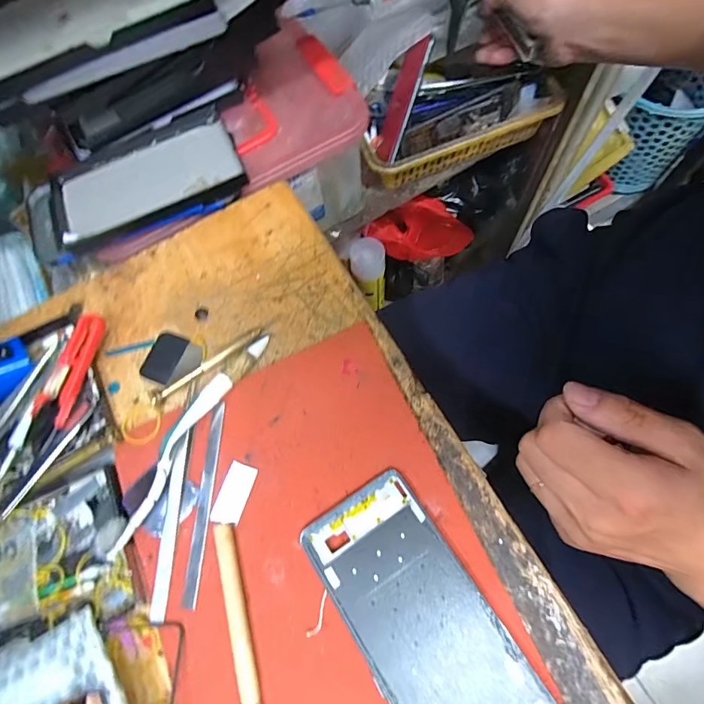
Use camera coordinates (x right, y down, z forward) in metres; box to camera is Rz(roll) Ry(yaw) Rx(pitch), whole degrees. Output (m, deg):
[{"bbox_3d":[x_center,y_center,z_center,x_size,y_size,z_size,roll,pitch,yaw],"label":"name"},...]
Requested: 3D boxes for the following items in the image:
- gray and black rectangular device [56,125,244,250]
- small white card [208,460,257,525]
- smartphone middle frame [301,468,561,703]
[{"bbox_3d":[-0.192,-0.155,0.396,0.176,0.015,0.090,-22,66,-3],"label":"gray and black rectangular device"},{"bbox_3d":[-0.078,0.093,0.280,0.020,0.004,0.038,15,71,8],"label":"small white card"},{"bbox_3d":[0.042,0.155,0.246,0.079,0.012,0.159,-33,71,-9],"label":"smartphone middle frame"}]

